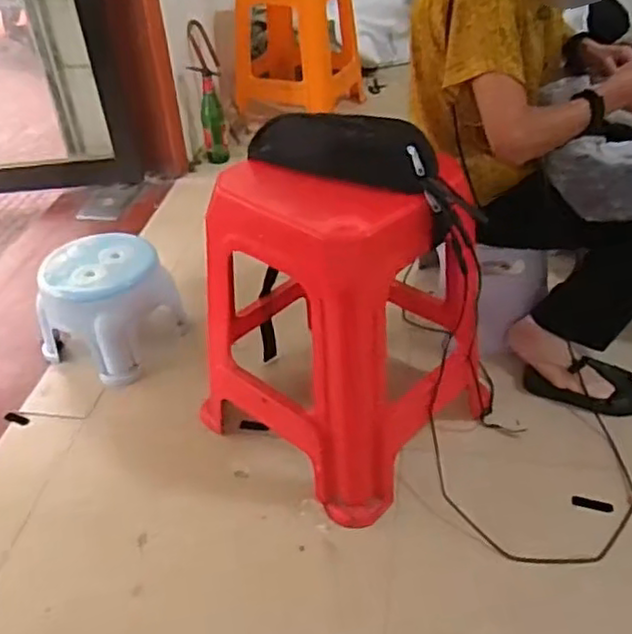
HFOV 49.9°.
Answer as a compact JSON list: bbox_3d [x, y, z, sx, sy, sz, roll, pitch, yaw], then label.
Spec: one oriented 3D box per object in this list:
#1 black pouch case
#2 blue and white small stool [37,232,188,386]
[{"bbox_3d":[0.031,-0.242,0.967,0.286,0.075,0.051,15,42,23],"label":"black pouch case"},{"bbox_3d":[-0.426,-0.025,1.396,0.240,0.199,0.231,17,43,24],"label":"blue and white small stool"}]

